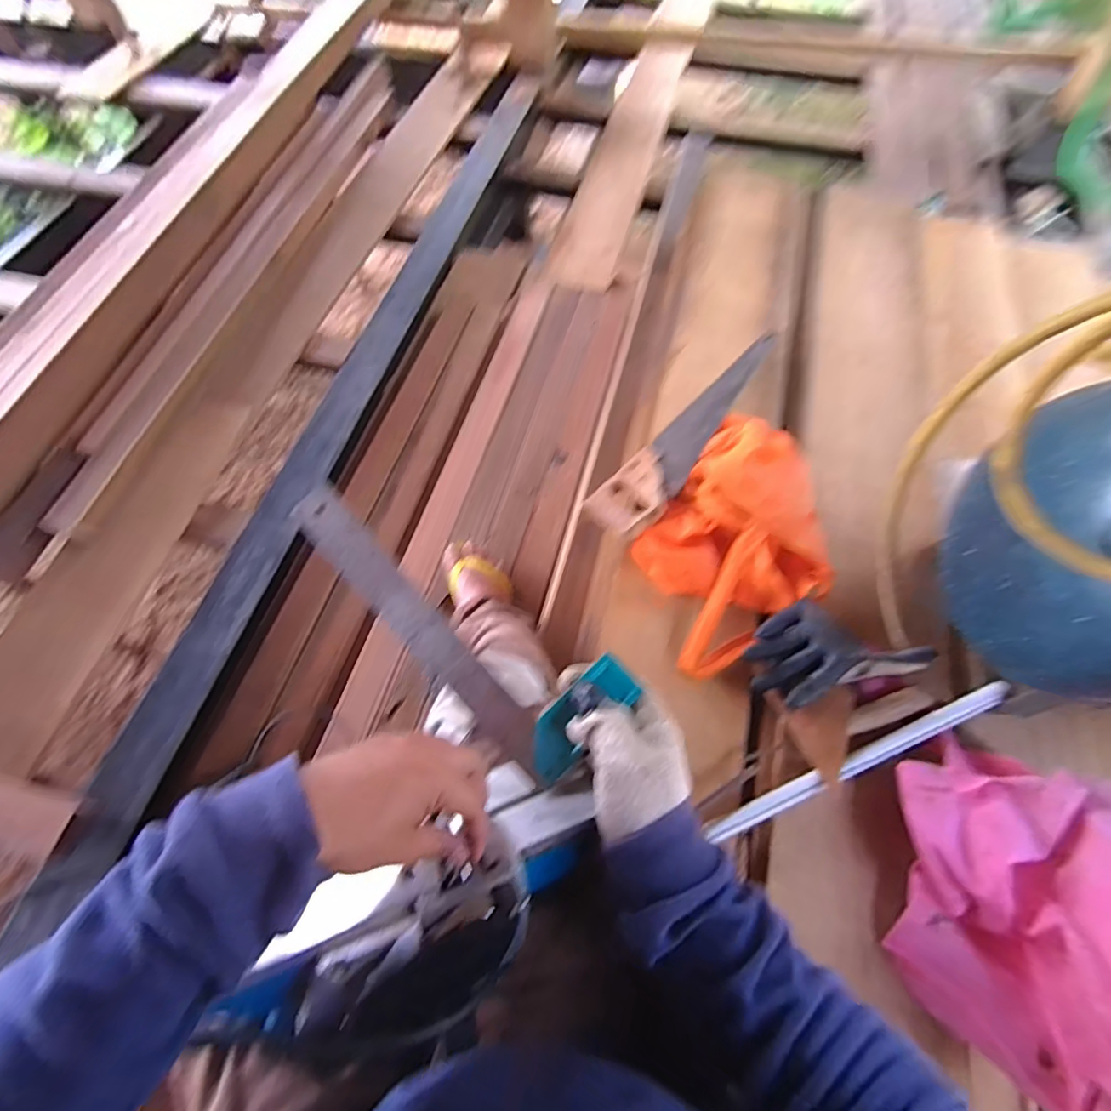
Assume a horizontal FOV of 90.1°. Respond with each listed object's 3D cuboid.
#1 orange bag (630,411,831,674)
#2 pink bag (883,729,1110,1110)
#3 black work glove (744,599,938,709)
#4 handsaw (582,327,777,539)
[{"bbox_3d":[0.242,-0.022,0.711,0.220,0.072,0.358,32,67,16],"label":"orange bag"},{"bbox_3d":[0.430,0.304,0.494,0.230,0.119,0.276,31,67,16],"label":"pink bag"},{"bbox_3d":[0.307,0.101,0.630,0.167,0.058,0.112,-15,63,-7],"label":"black work glove"},{"bbox_3d":[0.224,-0.193,0.825,0.094,0.022,0.483,30,61,32],"label":"handsaw"}]

